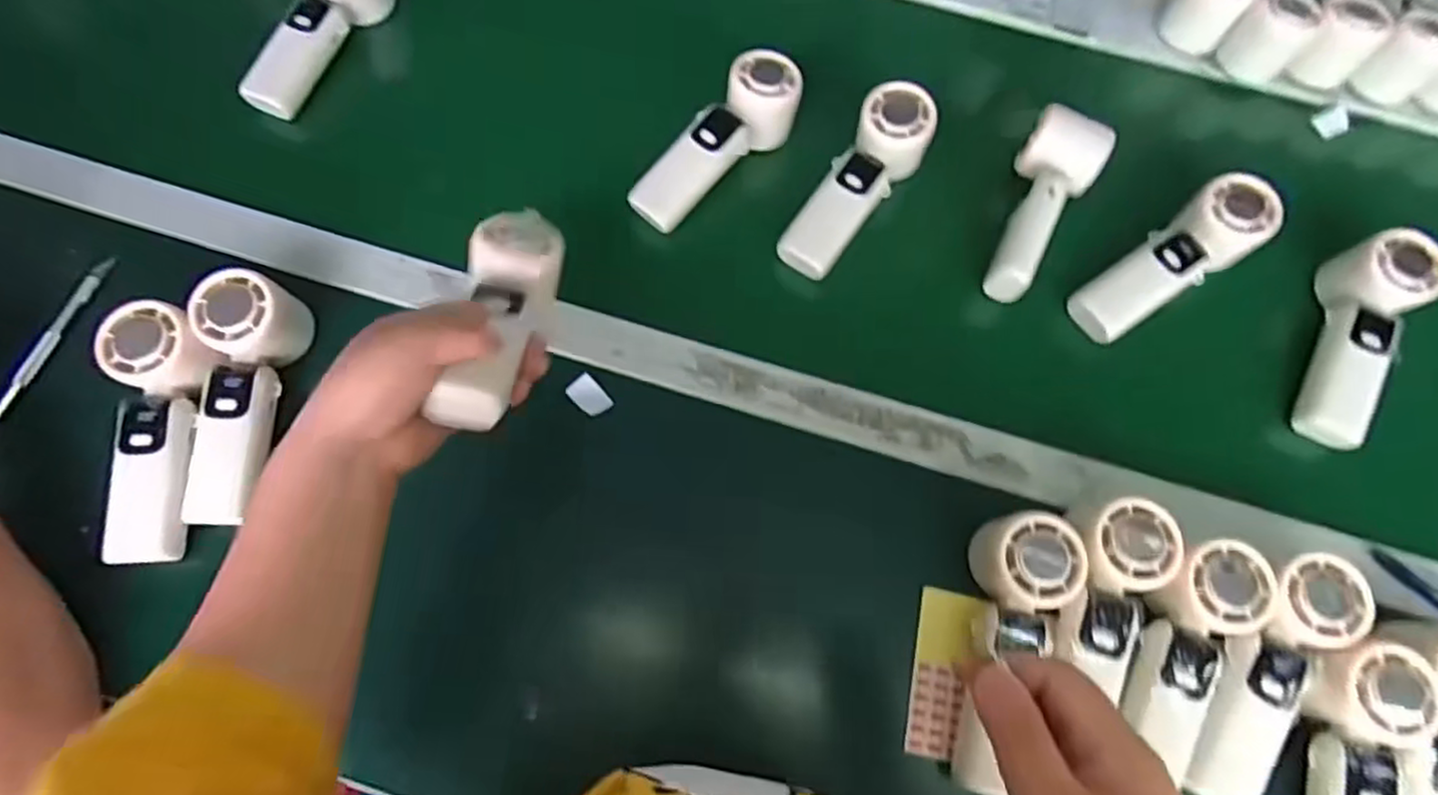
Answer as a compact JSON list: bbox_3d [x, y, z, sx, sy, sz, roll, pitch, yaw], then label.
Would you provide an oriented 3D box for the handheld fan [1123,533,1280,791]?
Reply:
[{"bbox_3d":[0.292,0.154,0.433,0.053,0.031,0.133,26,86,8],"label":"handheld fan"}]

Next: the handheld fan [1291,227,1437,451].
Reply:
[{"bbox_3d":[0.474,-0.043,0.510,0.052,0.051,0.164,27,71,8],"label":"handheld fan"}]

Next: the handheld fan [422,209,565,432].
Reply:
[{"bbox_3d":[-0.133,-0.049,0.421,0.053,0.040,0.174,2,46,-1],"label":"handheld fan"}]

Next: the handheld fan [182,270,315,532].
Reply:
[{"bbox_3d":[-0.321,-0.006,0.477,0.061,0.049,0.154,7,86,1],"label":"handheld fan"}]

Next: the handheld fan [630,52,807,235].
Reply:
[{"bbox_3d":[0.002,-0.202,0.548,0.062,0.051,0.170,36,73,11],"label":"handheld fan"}]

